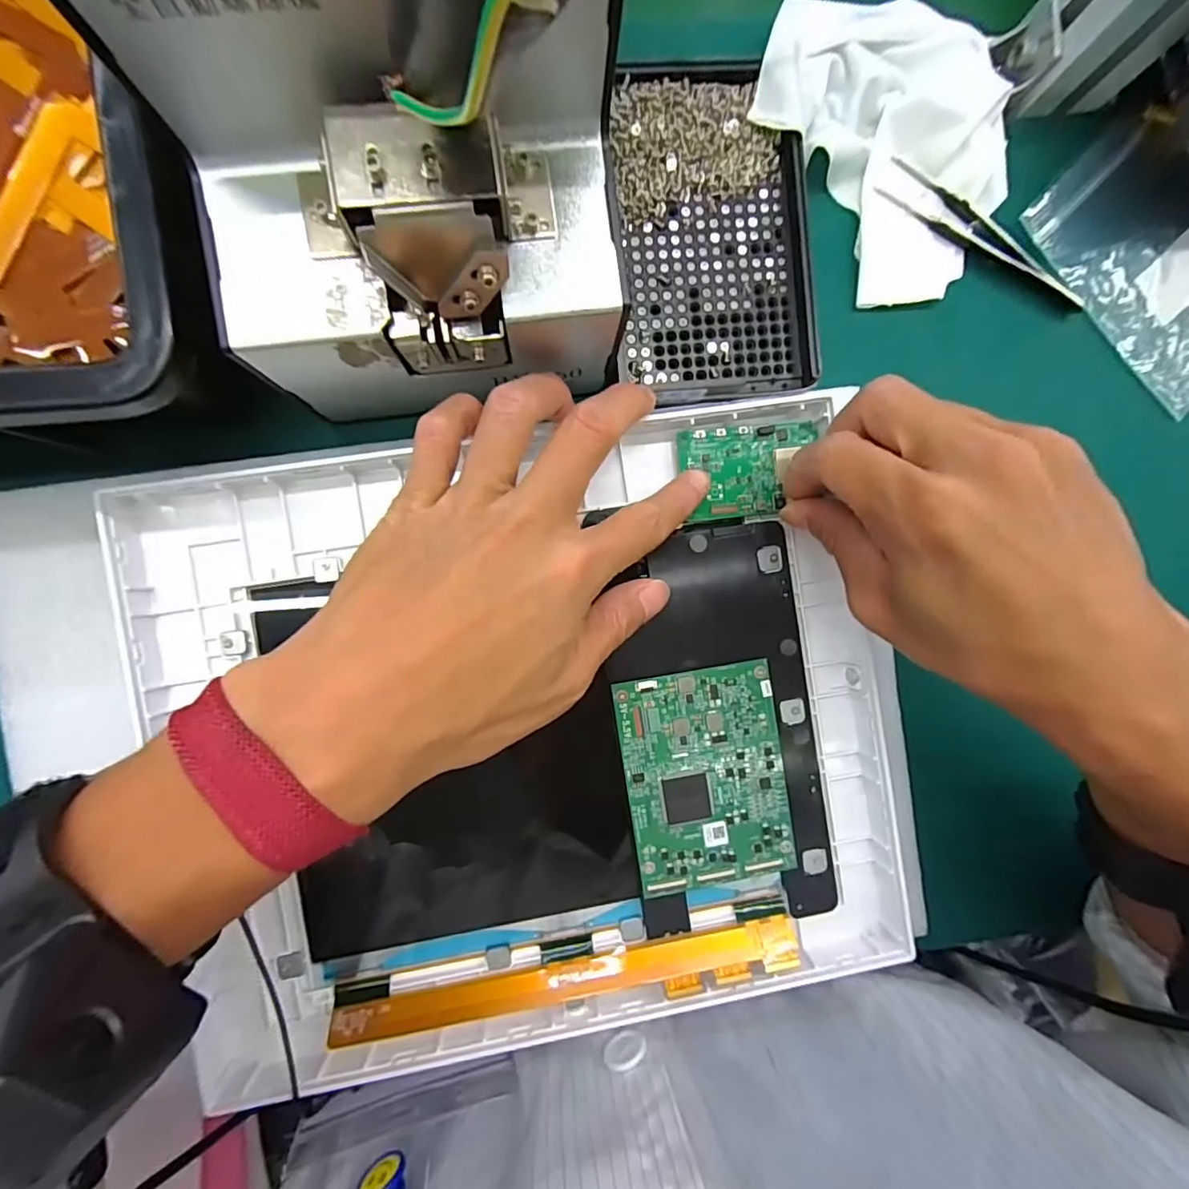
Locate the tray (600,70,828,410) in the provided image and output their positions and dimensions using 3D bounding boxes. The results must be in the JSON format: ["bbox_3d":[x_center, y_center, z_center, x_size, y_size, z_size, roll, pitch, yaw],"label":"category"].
[{"bbox_3d":[0.050,-0.156,0.235,0.082,0.012,0.137,-7,91,-5],"label":"tray"}]

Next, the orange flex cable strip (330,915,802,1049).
[{"bbox_3d":[-0.008,0.169,0.233,0.196,0.012,0.017,-9,91,-5],"label":"orange flex cable strip"}]

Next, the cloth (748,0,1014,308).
[{"bbox_3d":[0.135,-0.208,0.244,0.097,0.024,0.130,-42,94,-4],"label":"cloth"}]

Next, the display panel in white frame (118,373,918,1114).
[{"bbox_3d":[-0.025,0.061,0.244,0.306,0.039,0.254,-8,91,-5],"label":"display panel in white frame"}]

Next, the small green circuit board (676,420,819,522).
[{"bbox_3d":[0.069,-0.055,0.239,0.061,0.004,0.040,-6,91,-5],"label":"small green circuit board"}]

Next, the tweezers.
[{"bbox_3d":[0.184,-0.169,0.255,0.111,0.008,0.015,29,88,-5],"label":"tweezers"}]

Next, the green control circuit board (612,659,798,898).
[{"bbox_3d":[0.049,0.080,0.239,0.069,0.007,0.093,-9,91,-5],"label":"green control circuit board"}]

